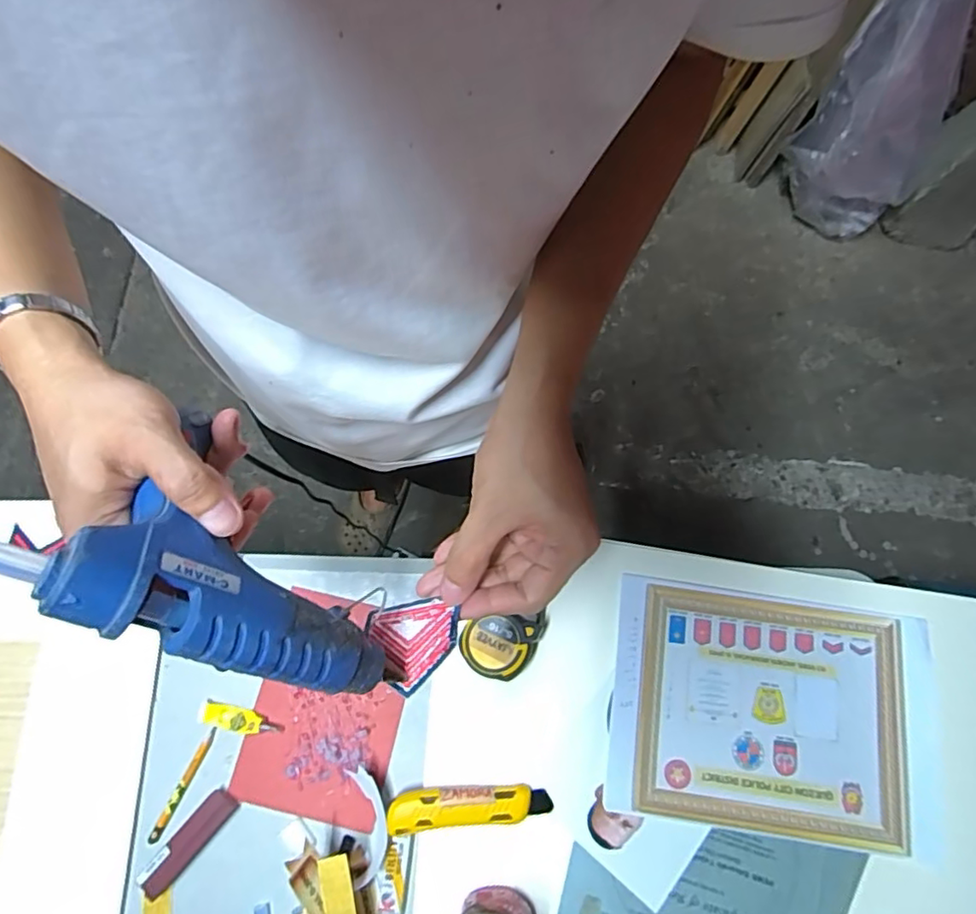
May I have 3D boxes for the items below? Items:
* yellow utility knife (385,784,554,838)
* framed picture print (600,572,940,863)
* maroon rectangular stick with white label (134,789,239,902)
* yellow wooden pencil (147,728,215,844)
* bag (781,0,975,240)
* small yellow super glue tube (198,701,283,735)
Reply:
[{"bbox_3d":[-0.017,0.315,0.529,0.144,0.020,0.034,-5,74,-2],"label":"yellow utility knife"},{"bbox_3d":[0.265,0.239,0.551,0.291,0.008,0.211,8,75,2],"label":"framed picture print"},{"bbox_3d":[-0.270,0.346,0.523,0.027,0.011,0.094,41,78,11],"label":"maroon rectangular stick with white label"},{"bbox_3d":[-0.281,0.303,0.539,0.012,0.005,0.100,24,75,7],"label":"yellow wooden pencil"},{"bbox_3d":[0.856,-0.732,1.275,0.287,0.559,0.269,39,77,11],"label":"bag"},{"bbox_3d":[-0.237,0.248,0.553,0.081,0.015,0.022,11,74,3],"label":"small yellow super glue tube"}]

